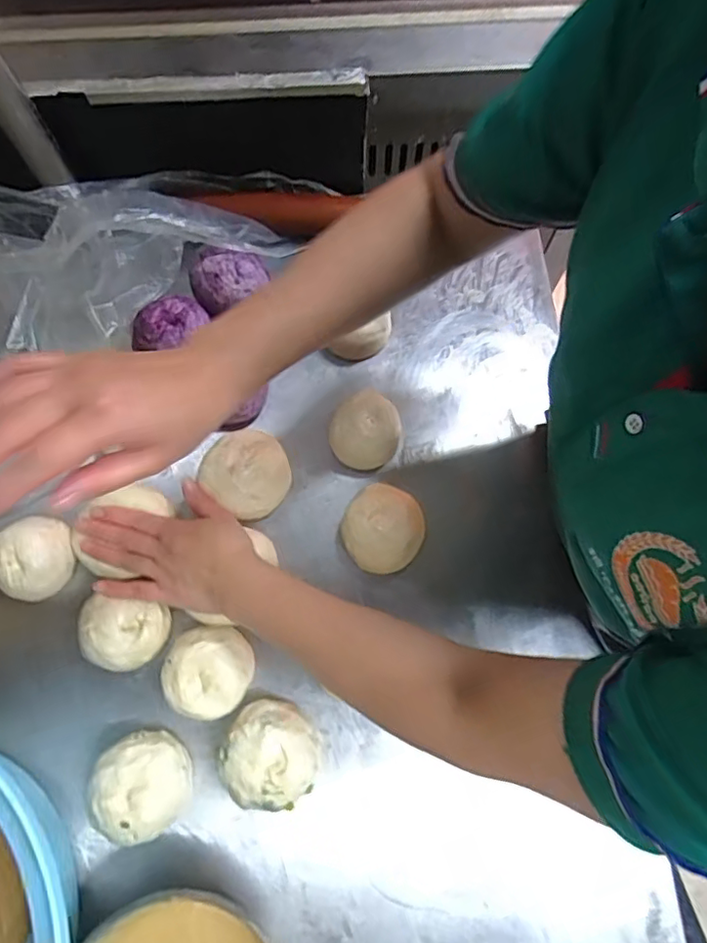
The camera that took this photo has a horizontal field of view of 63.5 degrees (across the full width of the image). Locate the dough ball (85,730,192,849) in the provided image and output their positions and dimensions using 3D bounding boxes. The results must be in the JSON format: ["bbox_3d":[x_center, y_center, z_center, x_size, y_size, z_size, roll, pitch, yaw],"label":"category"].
[{"bbox_3d":[-0.174,0.258,0.473,0.079,0.045,0.075,1,74,-2],"label":"dough ball"}]

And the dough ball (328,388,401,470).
[{"bbox_3d":[0.011,-0.045,0.566,0.066,0.044,0.075,2,74,-2],"label":"dough ball"}]

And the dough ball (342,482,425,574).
[{"bbox_3d":[0.028,0.056,0.540,0.071,0.046,0.078,1,74,-2],"label":"dough ball"}]

